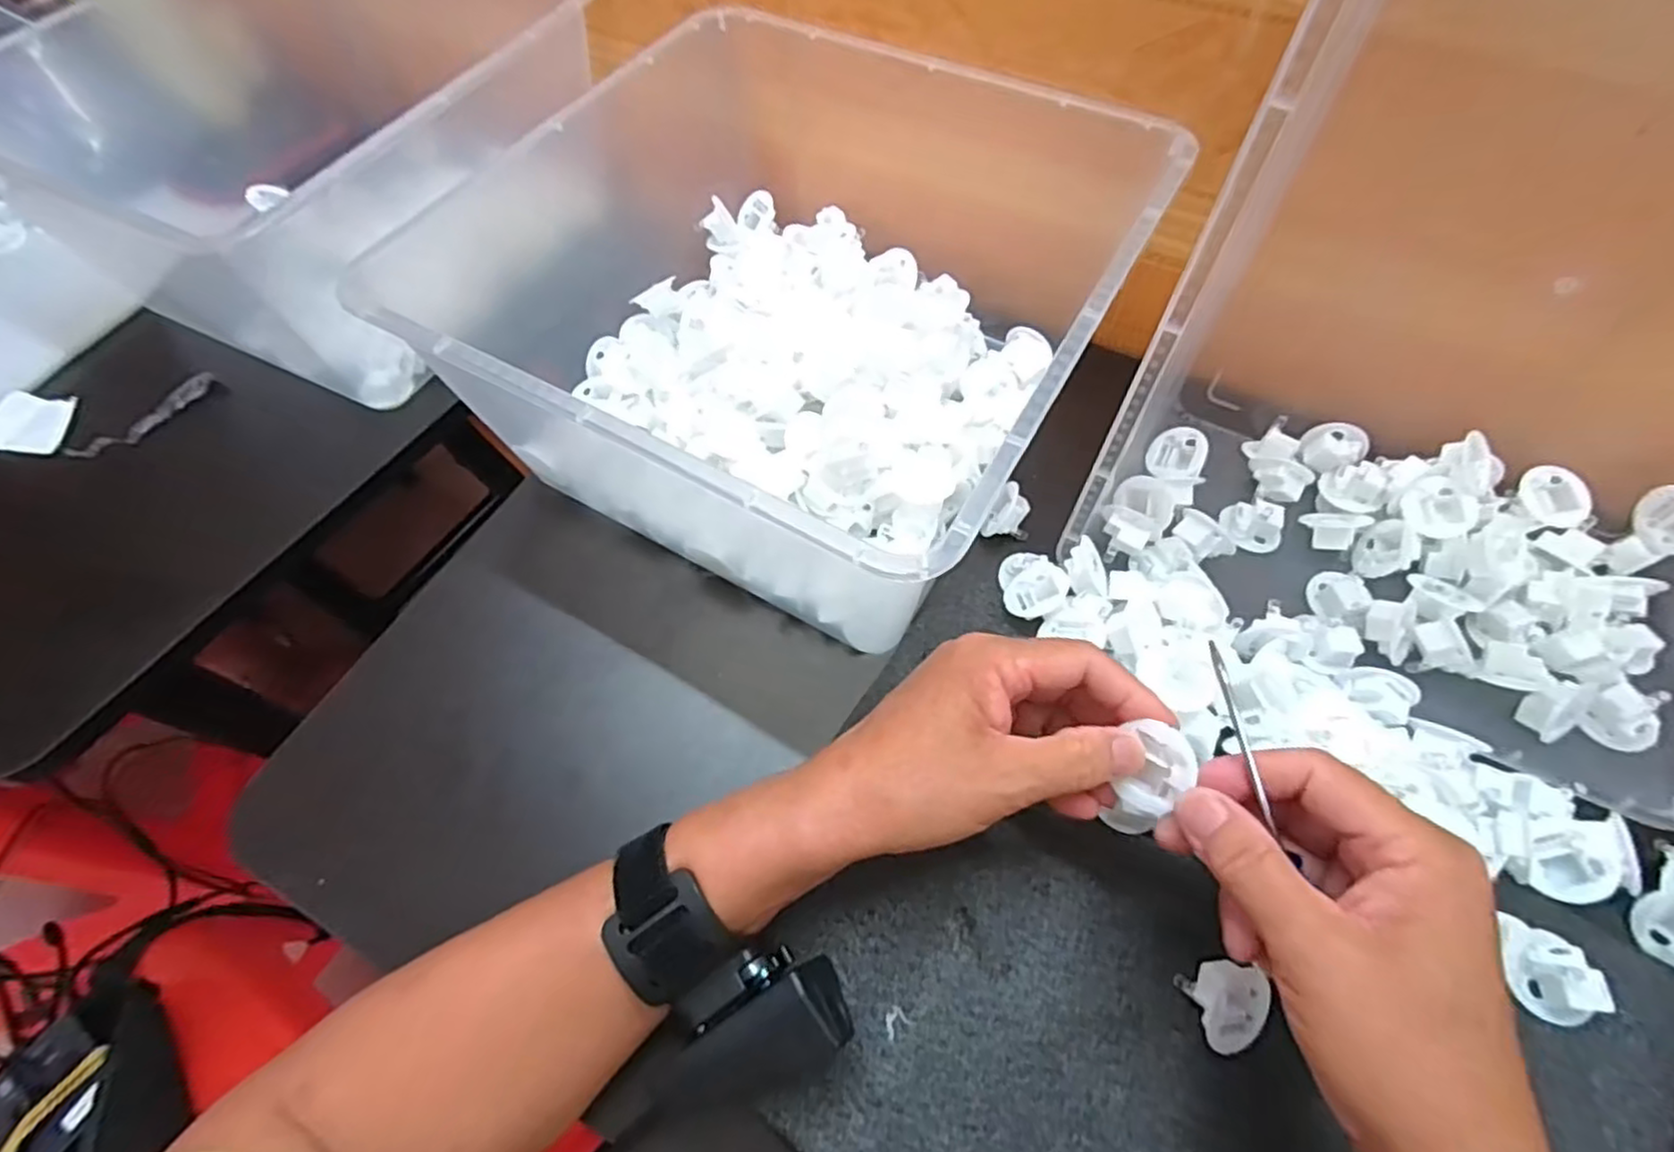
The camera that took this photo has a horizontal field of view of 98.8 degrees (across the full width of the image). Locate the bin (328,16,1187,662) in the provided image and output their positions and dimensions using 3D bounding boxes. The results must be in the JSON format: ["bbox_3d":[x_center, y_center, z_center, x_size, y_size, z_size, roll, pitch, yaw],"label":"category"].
[{"bbox_3d":[-0.056,-0.180,0.415,0.373,0.110,0.308,29,66,17],"label":"bin"}]

